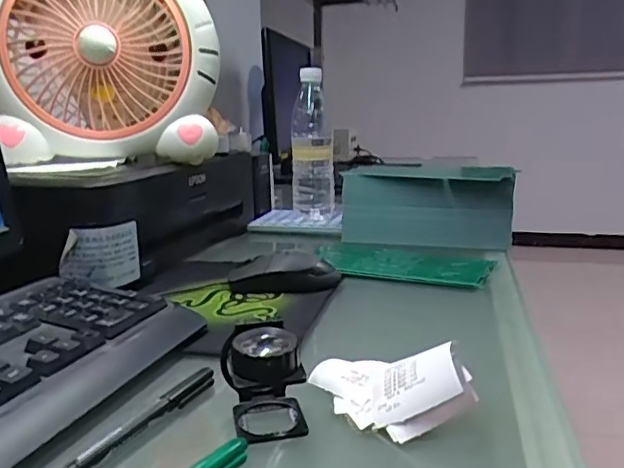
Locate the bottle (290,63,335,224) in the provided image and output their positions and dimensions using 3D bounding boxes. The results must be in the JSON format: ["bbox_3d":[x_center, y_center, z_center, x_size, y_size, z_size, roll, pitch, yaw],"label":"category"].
[{"bbox_3d":[0.002,-0.131,0.860,0.066,0.215,0.063,-1,13,0],"label":"bottle"}]

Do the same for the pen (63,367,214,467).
[{"bbox_3d":[-0.100,0.110,0.330,0.010,0.009,0.142,5,14,24],"label":"pen"}]

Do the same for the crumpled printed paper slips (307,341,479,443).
[{"bbox_3d":[0.046,0.092,0.356,0.116,0.039,0.064,-6,6,41],"label":"crumpled printed paper slips"}]

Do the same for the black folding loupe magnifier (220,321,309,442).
[{"bbox_3d":[-0.027,0.085,0.338,0.045,0.054,0.050,-3,13,-8],"label":"black folding loupe magnifier"}]

